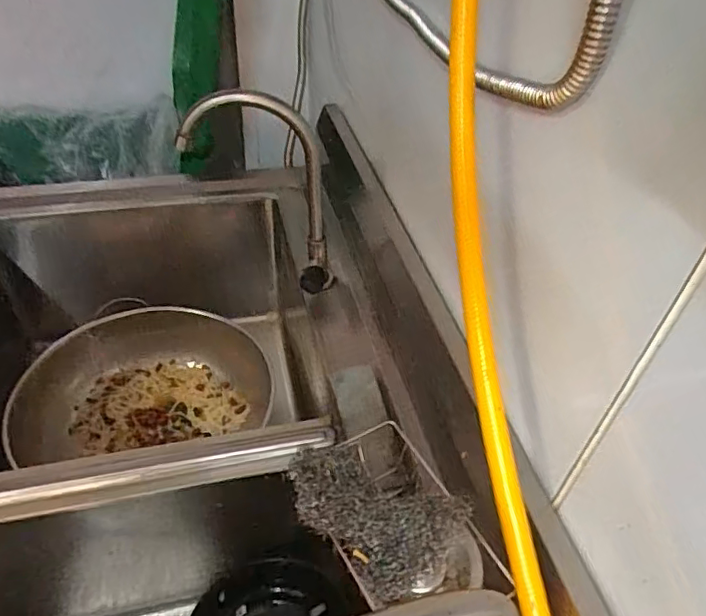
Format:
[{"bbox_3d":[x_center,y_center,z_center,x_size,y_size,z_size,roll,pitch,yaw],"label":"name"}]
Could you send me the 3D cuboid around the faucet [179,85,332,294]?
[{"bbox_3d":[-0.109,-0.127,0.670,0.175,0.260,0.057,2,43,-2],"label":"faucet"}]

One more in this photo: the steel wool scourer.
[{"bbox_3d":[0.010,0.142,0.401,0.123,0.033,0.080,29,48,24],"label":"steel wool scourer"}]

